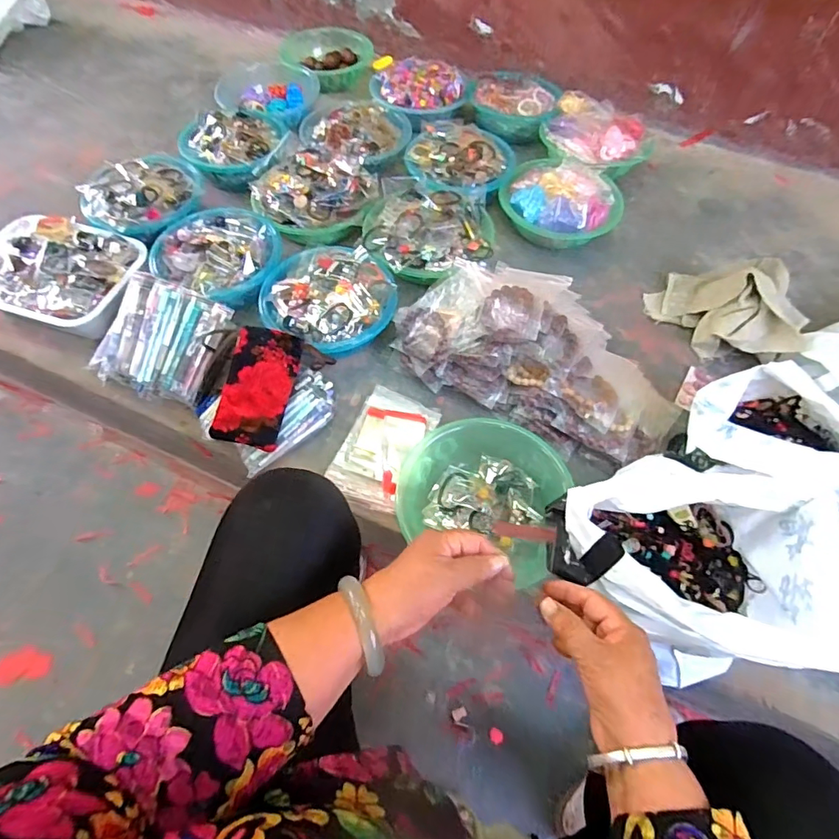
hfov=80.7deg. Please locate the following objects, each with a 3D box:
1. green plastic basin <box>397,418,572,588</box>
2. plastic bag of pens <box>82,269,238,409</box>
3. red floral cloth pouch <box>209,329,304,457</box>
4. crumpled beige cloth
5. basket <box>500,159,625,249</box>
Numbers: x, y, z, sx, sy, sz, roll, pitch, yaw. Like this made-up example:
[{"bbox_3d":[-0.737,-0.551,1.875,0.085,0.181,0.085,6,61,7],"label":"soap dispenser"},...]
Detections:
[{"bbox_3d":[0.090,0.095,0.700,0.218,0.057,0.200,0,59,-1],"label":"green plastic basin"},{"bbox_3d":[-0.402,-0.122,0.767,0.162,0.071,0.176,21,87,-14],"label":"plastic bag of pens"},{"bbox_3d":[-0.234,-0.048,0.722,0.094,0.026,0.174,13,73,-13],"label":"red floral cloth pouch"},{"bbox_3d":[0.546,-0.199,0.862,0.183,0.101,0.239,-40,68,-22],"label":"crumpled beige cloth"},{"bbox_3d":[0.277,-0.420,0.983,0.232,0.106,0.187,17,60,9],"label":"basket"}]

